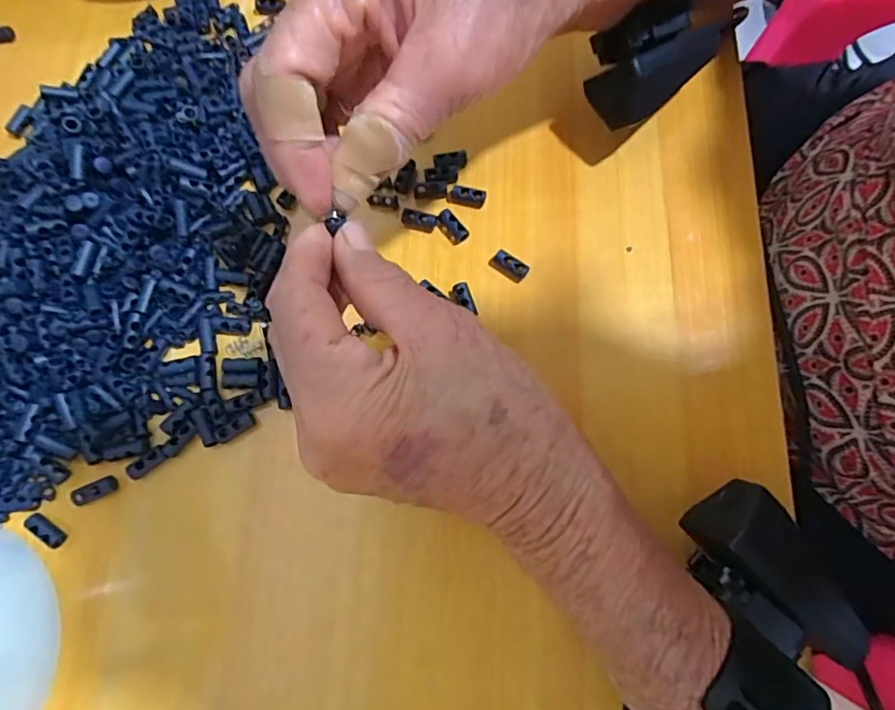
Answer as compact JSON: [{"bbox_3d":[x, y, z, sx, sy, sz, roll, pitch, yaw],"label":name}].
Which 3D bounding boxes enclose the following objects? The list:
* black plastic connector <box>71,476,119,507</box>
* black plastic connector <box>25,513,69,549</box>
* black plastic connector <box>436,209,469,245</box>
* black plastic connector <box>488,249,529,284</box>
[{"bbox_3d":[-0.166,0.064,0.253,0.020,0.004,0.008,-27,74,-6],"label":"black plastic connector"},{"bbox_3d":[-0.185,0.081,0.248,0.019,0.007,0.008,36,78,9],"label":"black plastic connector"},{"bbox_3d":[0.002,-0.067,0.283,0.010,0.006,0.019,-40,76,-10],"label":"black plastic connector"},{"bbox_3d":[0.031,-0.046,0.276,0.020,0.006,0.010,37,78,12],"label":"black plastic connector"}]

